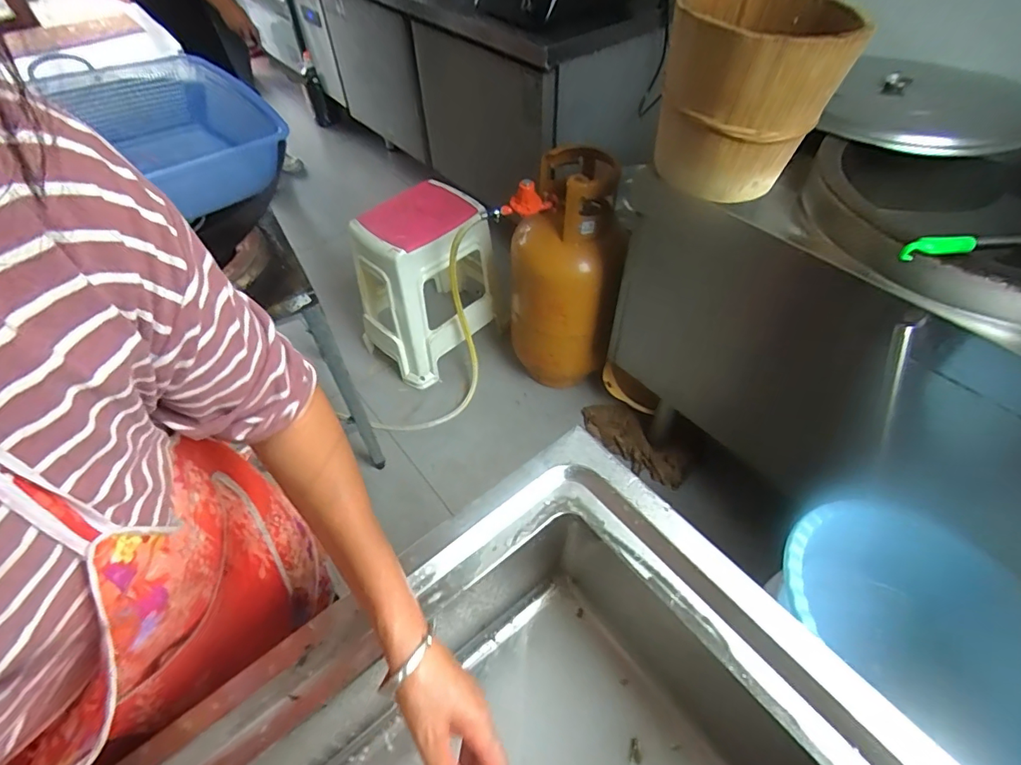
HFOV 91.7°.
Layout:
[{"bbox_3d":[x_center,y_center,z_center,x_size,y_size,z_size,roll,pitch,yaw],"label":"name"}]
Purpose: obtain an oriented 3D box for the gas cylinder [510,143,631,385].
[{"bbox_3d":[0.133,-0.273,1.358,0.274,0.603,0.267,0,51,2],"label":"gas cylinder"}]

